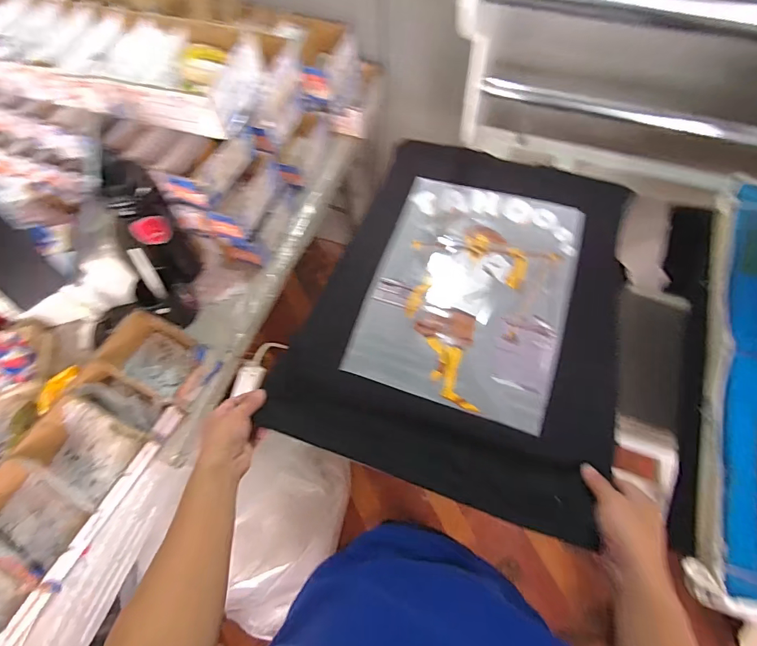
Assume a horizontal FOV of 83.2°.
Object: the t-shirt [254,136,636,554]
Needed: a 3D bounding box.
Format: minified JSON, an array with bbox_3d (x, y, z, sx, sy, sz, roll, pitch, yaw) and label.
[{"bbox_3d":[0.142,-0.035,0.685,0.421,0.083,0.584,18,67,12],"label":"t-shirt"}]

